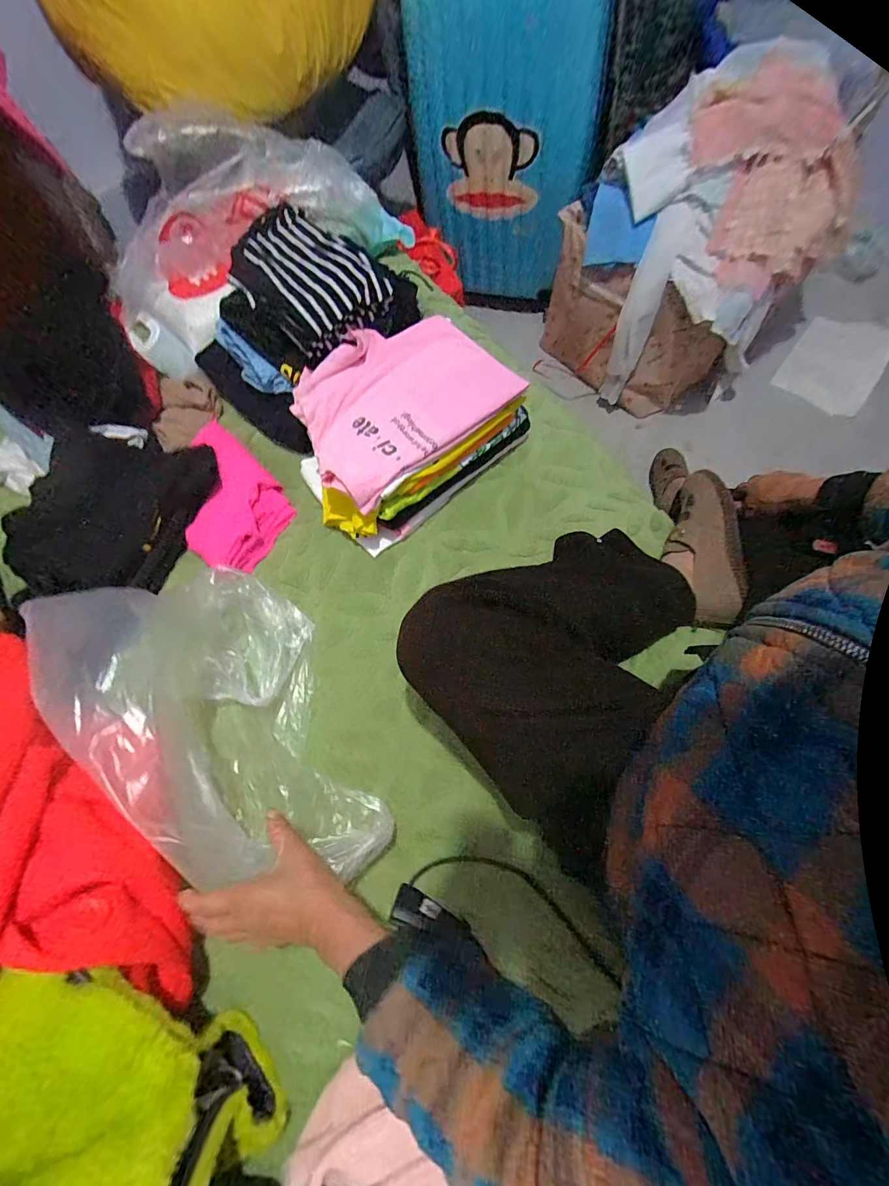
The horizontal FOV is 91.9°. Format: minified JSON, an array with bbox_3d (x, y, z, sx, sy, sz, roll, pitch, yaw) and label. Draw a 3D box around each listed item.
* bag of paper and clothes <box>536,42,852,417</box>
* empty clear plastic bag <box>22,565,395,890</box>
[{"bbox_3d":[0.542,-0.733,0.956,0.442,0.511,0.432,-33,69,-6],"label":"bag of paper and clothes"},{"bbox_3d":[-0.234,0.126,0.483,0.208,0.181,0.416,-41,77,-11],"label":"empty clear plastic bag"}]

